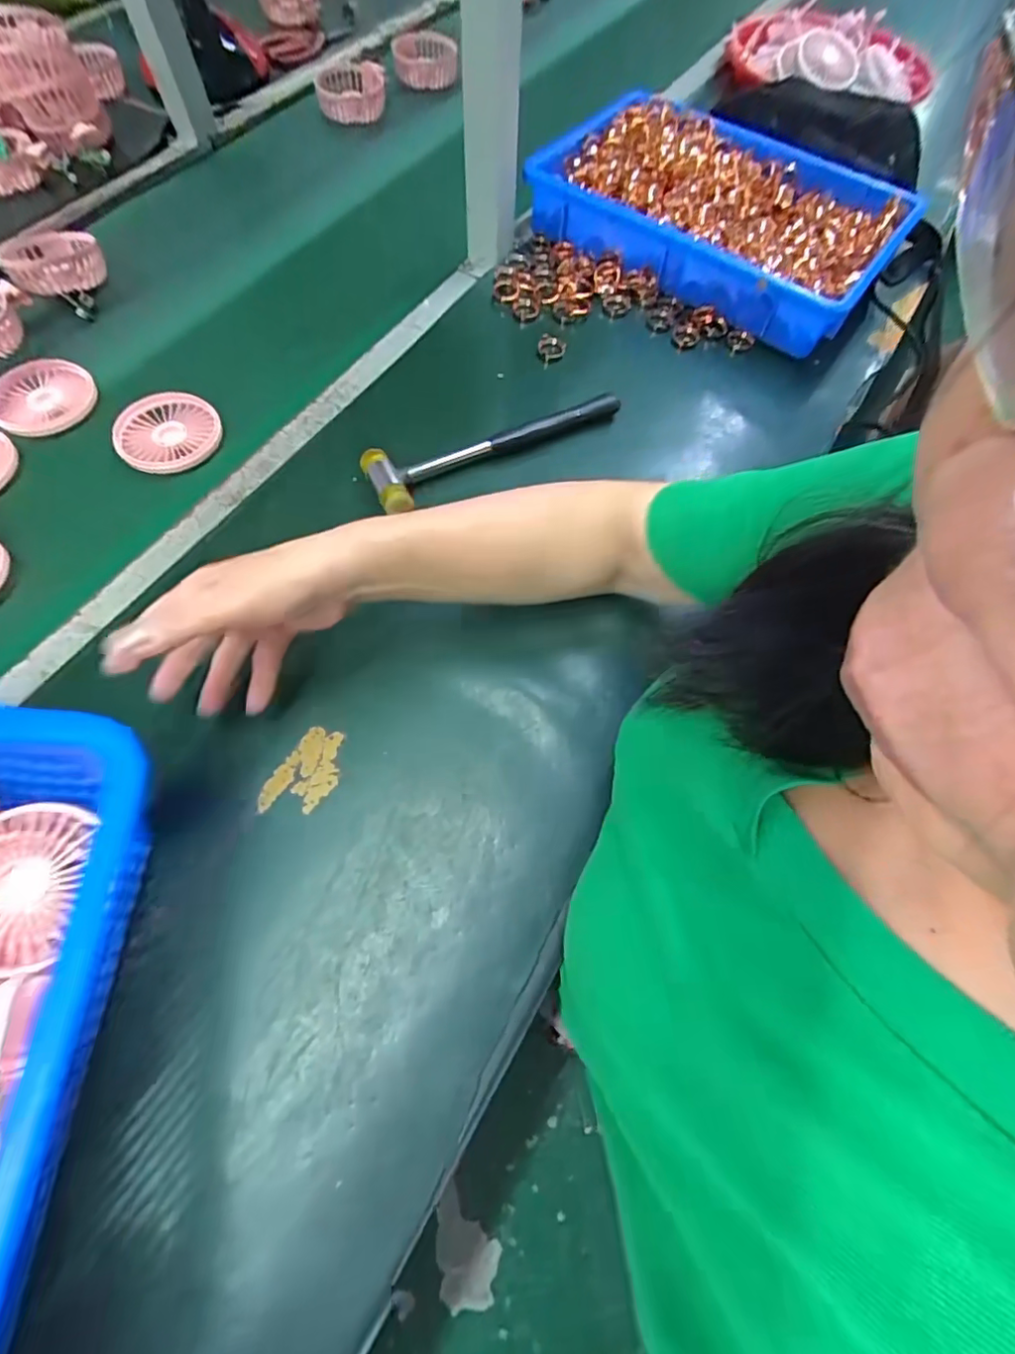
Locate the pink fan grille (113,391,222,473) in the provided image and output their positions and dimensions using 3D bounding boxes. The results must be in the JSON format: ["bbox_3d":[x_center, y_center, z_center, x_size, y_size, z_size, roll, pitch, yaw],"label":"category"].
[{"bbox_3d":[-0.306,-0.224,0.498,0.085,0.013,0.089,-21,69,-11],"label":"pink fan grille"}]

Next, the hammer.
[{"bbox_3d":[-0.007,-0.211,0.495,0.239,0.025,0.059,-26,70,-13],"label":"hammer"}]

